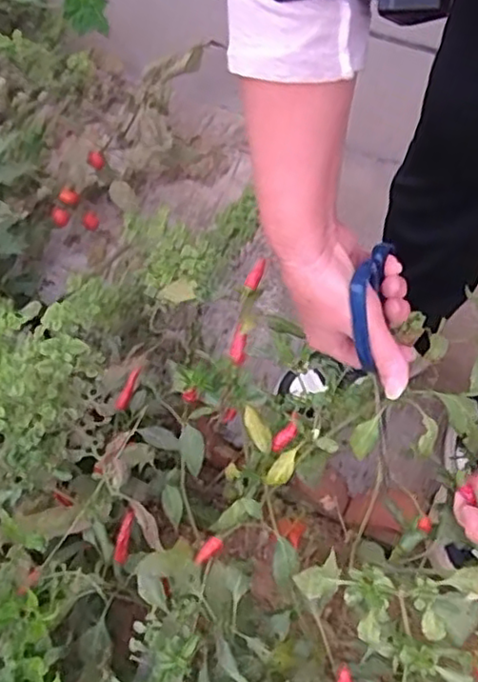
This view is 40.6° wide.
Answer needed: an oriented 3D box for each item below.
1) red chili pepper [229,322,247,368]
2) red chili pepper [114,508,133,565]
[{"bbox_3d":[-0.001,0.002,0.484,0.011,0.035,0.008,6,27,3],"label":"red chili pepper"},{"bbox_3d":[-0.081,0.138,0.454,0.009,0.010,0.039,11,90,7],"label":"red chili pepper"}]

